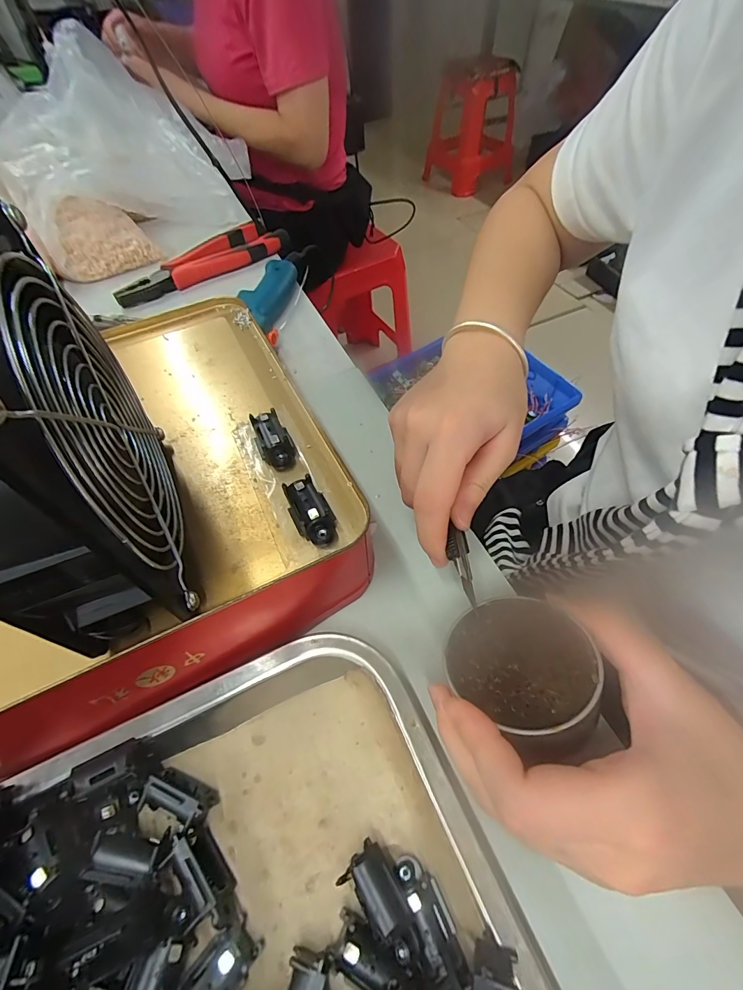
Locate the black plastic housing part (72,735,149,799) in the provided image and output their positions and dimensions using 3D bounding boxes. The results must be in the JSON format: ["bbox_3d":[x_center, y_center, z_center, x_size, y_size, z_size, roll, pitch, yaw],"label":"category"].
[{"bbox_3d":[-0.115,0.119,0.176,0.027,0.009,0.013,-22,57,-12],"label":"black plastic housing part"}]

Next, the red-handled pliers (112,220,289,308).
[{"bbox_3d":[-0.188,-0.259,0.443,0.193,0.015,0.062,-38,62,-21],"label":"red-handled pliers"}]

